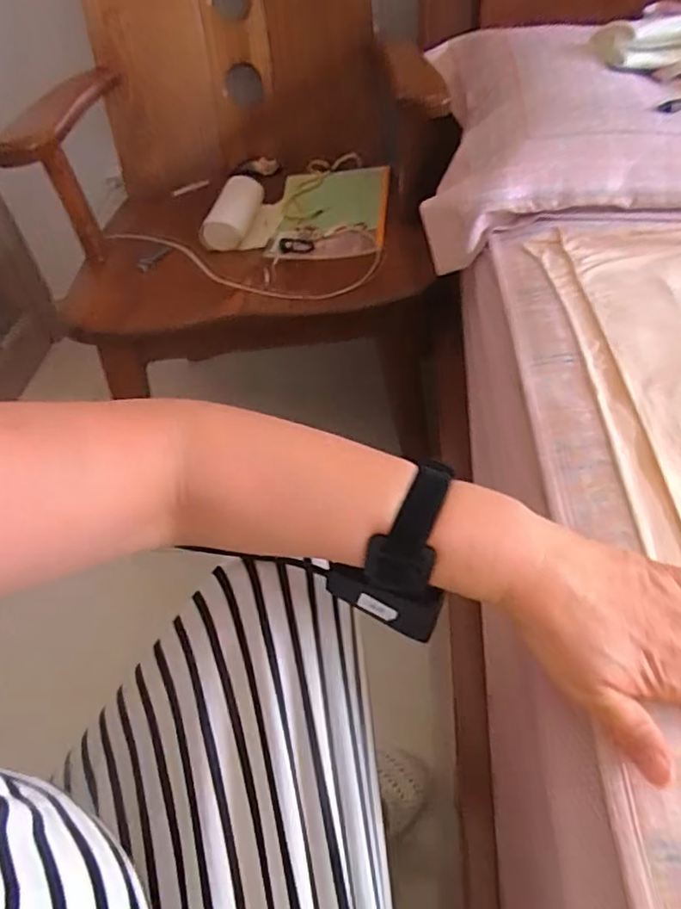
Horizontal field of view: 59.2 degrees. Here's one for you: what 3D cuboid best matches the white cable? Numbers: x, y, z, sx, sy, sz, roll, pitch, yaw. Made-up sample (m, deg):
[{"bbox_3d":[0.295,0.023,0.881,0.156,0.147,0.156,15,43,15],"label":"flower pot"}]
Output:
[{"bbox_3d":[-0.155,-0.283,0.883,0.421,0.014,0.180,-2,49,6],"label":"white cable"}]

